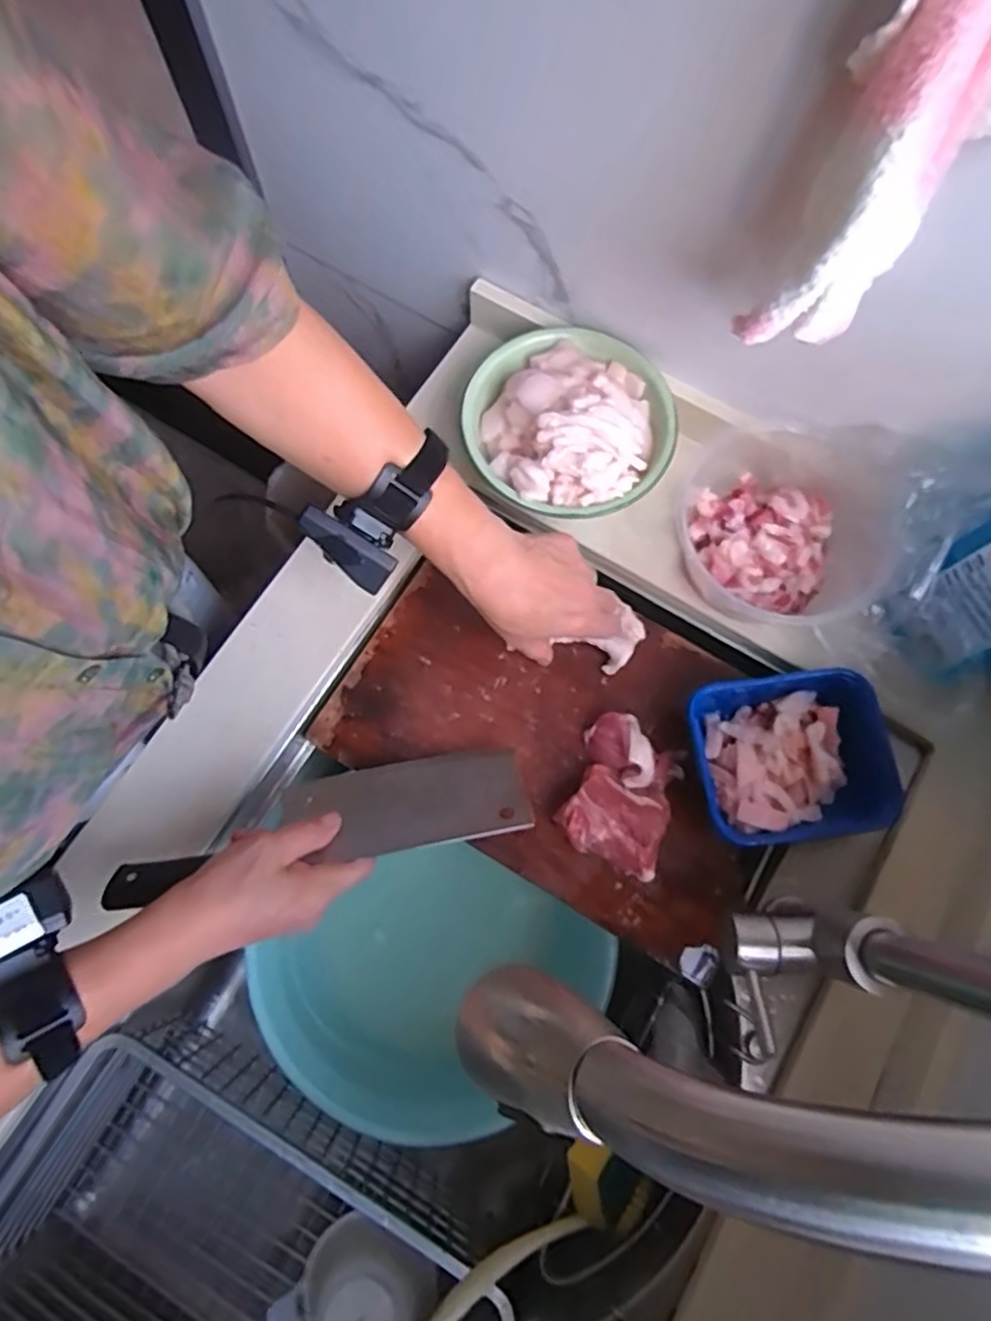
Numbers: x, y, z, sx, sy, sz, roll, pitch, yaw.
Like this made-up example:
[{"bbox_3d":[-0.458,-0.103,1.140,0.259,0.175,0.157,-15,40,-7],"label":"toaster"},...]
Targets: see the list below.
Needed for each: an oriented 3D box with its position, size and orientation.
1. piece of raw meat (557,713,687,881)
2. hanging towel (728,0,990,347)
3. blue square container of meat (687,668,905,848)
[{"bbox_3d":[0.100,0.104,0.544,0.079,0.038,0.110,23,75,5],"label":"piece of raw meat"},{"bbox_3d":[0.199,-0.238,0.321,0.088,0.201,0.079,37,77,9],"label":"hanging towel"},{"bbox_3d":[0.229,0.077,0.543,0.140,0.062,0.123,-6,75,-3],"label":"blue square container of meat"}]

